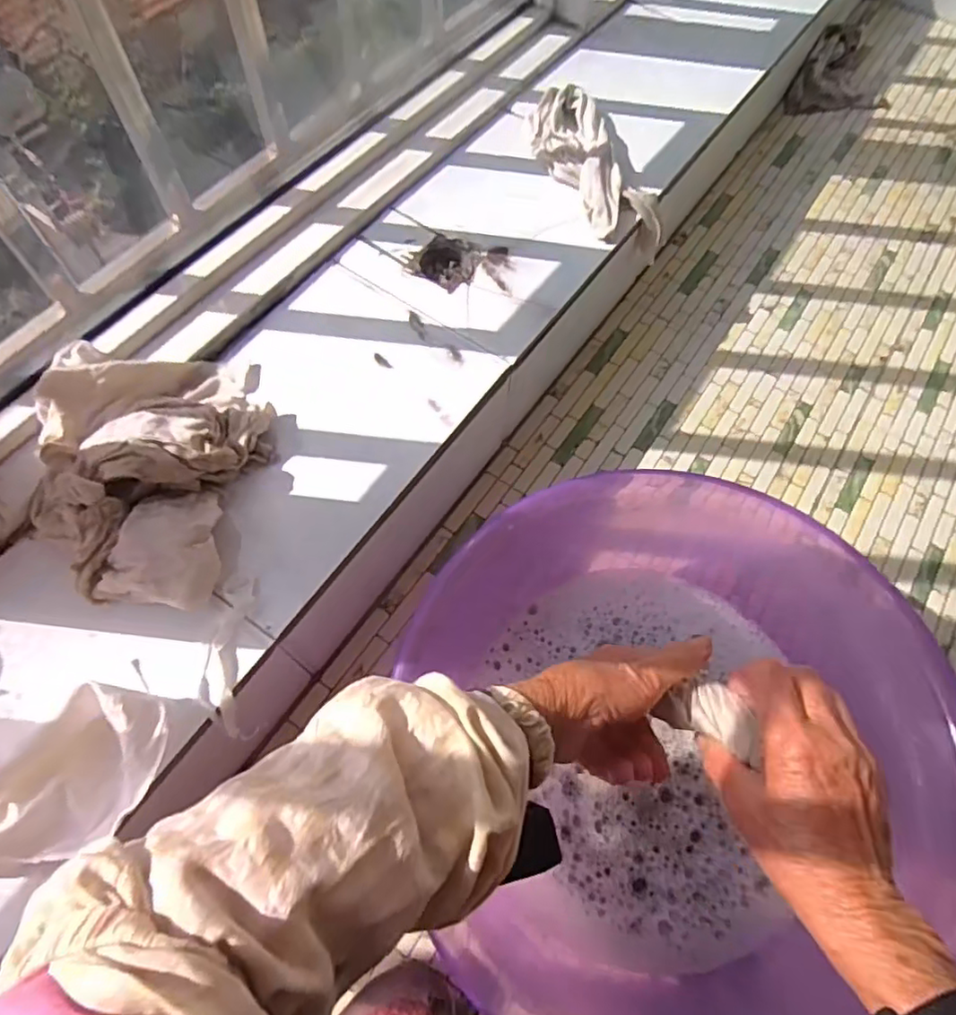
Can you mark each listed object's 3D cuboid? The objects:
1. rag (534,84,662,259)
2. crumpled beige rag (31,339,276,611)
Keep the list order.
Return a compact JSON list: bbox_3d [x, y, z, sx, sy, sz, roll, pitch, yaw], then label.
[{"bbox_3d":[0.118,-0.359,0.658,0.096,0.065,0.210,-21,67,-13],"label":"rag"},{"bbox_3d":[-0.249,-0.037,0.450,0.158,0.048,0.201,6,64,1],"label":"crumpled beige rag"}]

